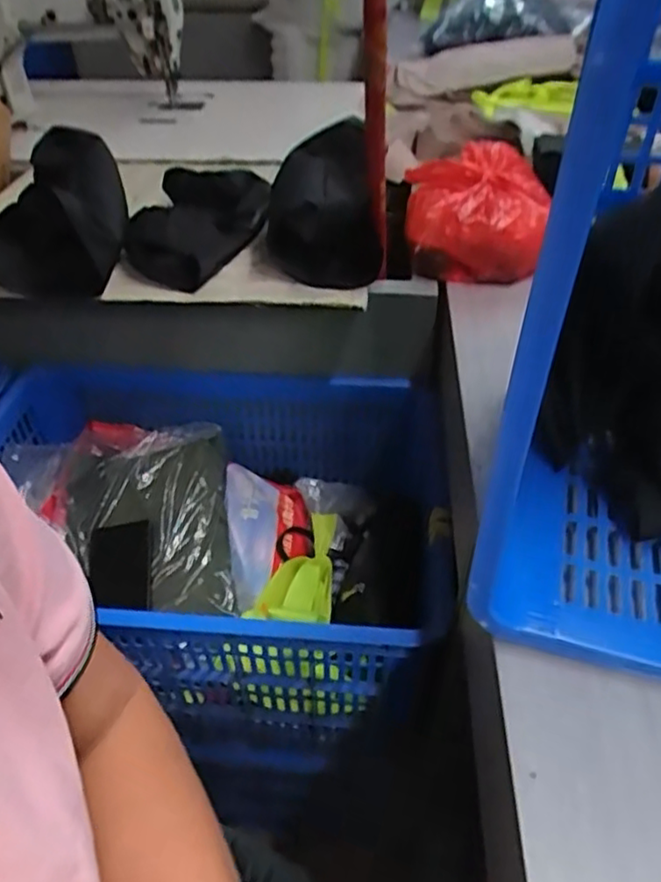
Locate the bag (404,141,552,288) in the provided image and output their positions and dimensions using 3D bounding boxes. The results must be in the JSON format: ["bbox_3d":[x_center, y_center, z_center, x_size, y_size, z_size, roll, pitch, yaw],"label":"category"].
[{"bbox_3d":[0.197,-0.307,0.884,0.189,0.117,0.209,6,43,8],"label":"bag"}]

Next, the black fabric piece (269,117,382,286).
[{"bbox_3d":[-0.014,-0.306,0.839,0.135,0.149,0.208,-5,42,-3],"label":"black fabric piece"}]

